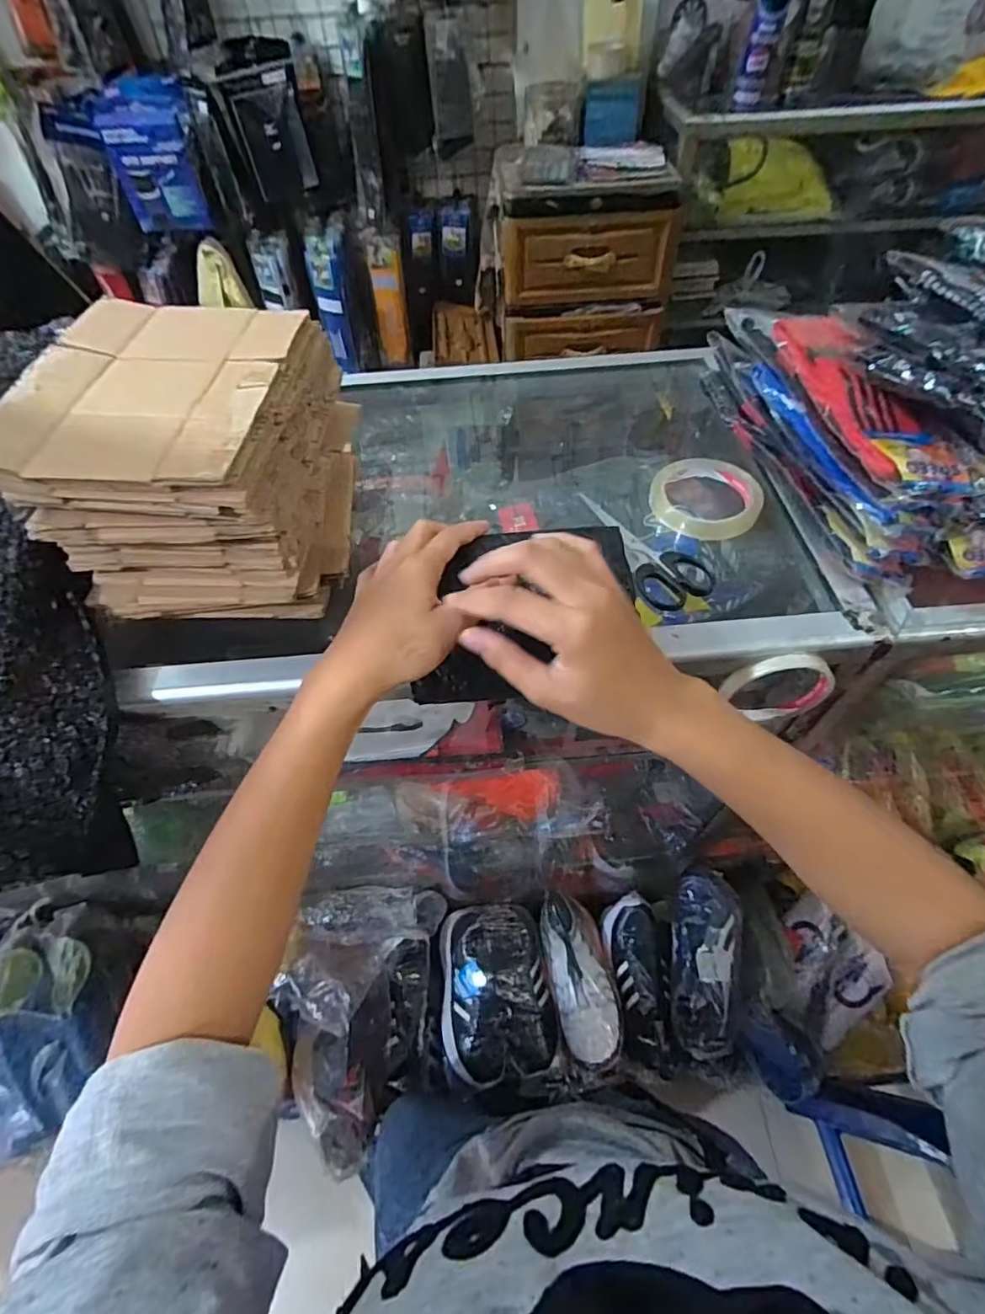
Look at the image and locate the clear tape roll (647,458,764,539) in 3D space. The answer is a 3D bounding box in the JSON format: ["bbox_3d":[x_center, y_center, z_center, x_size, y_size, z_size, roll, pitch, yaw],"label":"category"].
[{"bbox_3d":[0.196,-0.145,0.520,0.095,0.031,0.074,26,60,18],"label":"clear tape roll"}]

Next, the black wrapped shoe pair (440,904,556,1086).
[{"bbox_3d":[0.005,0.576,0.983,0.187,0.081,0.257,-7,56,-3],"label":"black wrapped shoe pair"}]

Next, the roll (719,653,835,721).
[{"bbox_3d":[0.228,0.028,0.465,0.091,0.093,0.019,-4,55,-1],"label":"roll"}]

